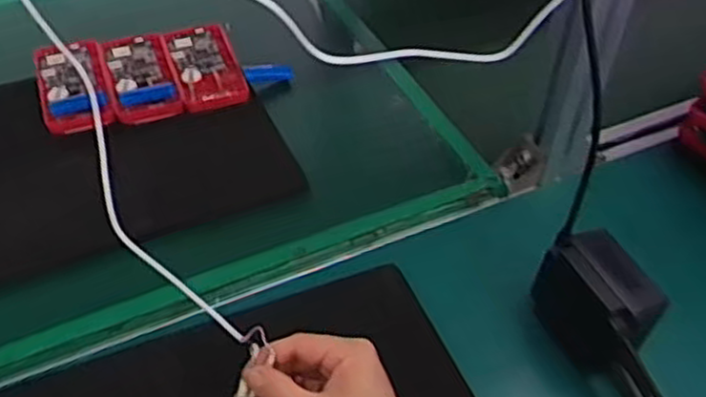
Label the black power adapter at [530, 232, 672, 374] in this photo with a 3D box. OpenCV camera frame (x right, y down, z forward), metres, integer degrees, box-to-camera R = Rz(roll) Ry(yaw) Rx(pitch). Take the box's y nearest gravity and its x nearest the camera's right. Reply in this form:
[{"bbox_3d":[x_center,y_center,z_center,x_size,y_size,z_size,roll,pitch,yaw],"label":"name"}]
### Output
[{"bbox_3d":[0.179,0.077,0.564,0.055,0.072,0.087,-28,53,-25],"label":"black power adapter"}]

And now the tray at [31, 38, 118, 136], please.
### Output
[{"bbox_3d":[-0.269,-0.111,0.725,0.062,0.013,0.124,-15,49,-15],"label":"tray"}]

